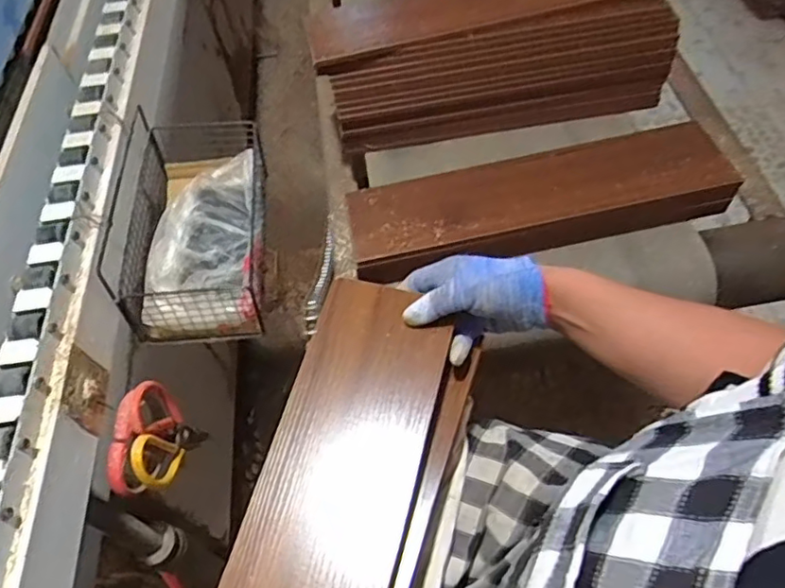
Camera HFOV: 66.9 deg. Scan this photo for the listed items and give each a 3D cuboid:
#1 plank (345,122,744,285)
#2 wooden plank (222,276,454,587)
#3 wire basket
[{"bbox_3d":[0.182,-0.120,0.752,0.466,0.054,0.124,-13,56,-5],"label":"plank"},{"bbox_3d":[-0.057,0.194,0.436,0.115,0.023,0.454,11,60,11],"label":"wooden plank"},{"bbox_3d":[-0.222,-0.091,0.680,0.133,0.113,0.273,-7,56,-1],"label":"wire basket"}]

